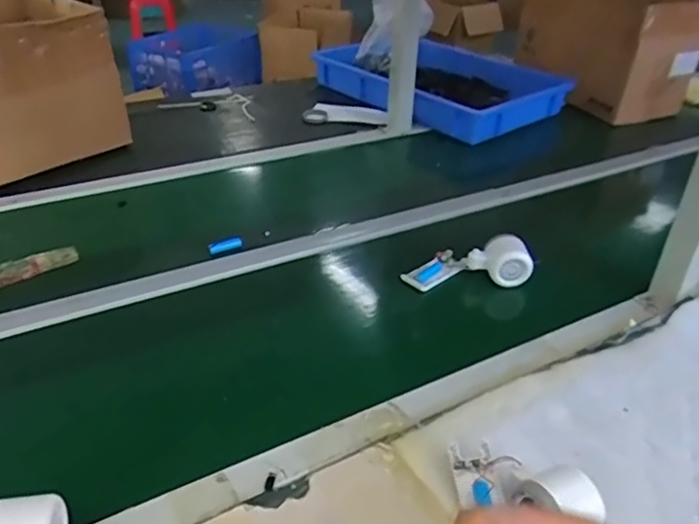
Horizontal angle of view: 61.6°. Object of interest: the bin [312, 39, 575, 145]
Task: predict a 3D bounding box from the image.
[{"bbox_3d":[0.217,-0.443,1.455,0.391,0.084,0.542,-24,41,-35],"label":"bin"}]

